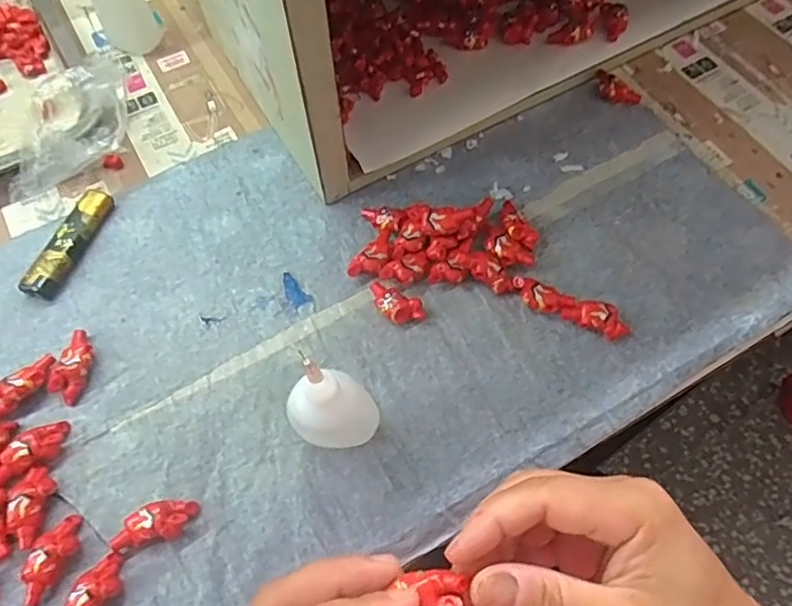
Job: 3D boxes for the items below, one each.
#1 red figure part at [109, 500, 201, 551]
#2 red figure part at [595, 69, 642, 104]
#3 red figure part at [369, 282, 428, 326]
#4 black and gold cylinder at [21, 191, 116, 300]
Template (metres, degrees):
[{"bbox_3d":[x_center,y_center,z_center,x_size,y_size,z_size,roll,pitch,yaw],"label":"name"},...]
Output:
[{"bbox_3d":[-0.123,0.112,0.305,0.041,0.014,0.019,-9,64,-4],"label":"red figure part"},{"bbox_3d":[0.160,-0.156,0.439,0.014,0.014,0.039,-42,70,-18],"label":"red figure part"},{"bbox_3d":[-0.001,0.001,0.362,0.038,0.012,0.018,26,67,13],"label":"red figure part"},{"bbox_3d":[-0.210,-0.040,0.385,0.019,0.014,0.079,16,65,9],"label":"black and gold cylinder"}]

